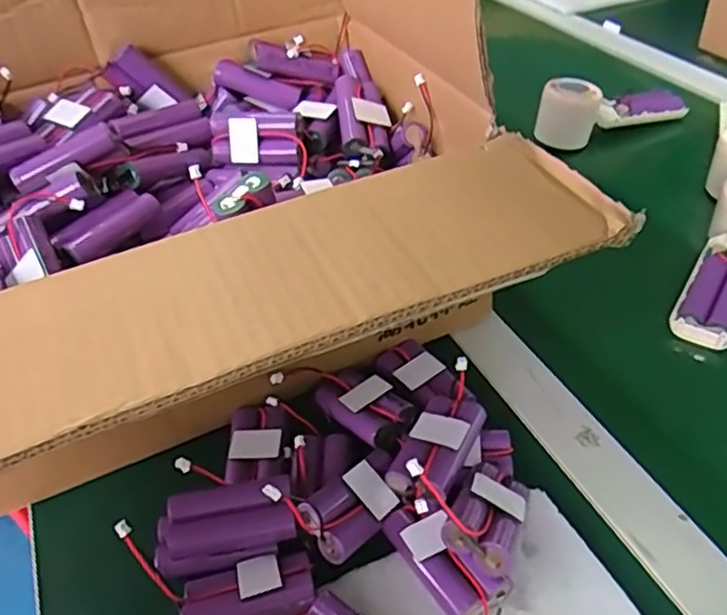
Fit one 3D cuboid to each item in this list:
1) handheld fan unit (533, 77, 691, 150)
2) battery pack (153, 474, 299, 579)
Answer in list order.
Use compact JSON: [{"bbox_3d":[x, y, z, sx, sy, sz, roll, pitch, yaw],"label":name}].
[{"bbox_3d":[0.256,-0.211,0.684,0.165,0.056,0.046,-18,44,-14],"label":"handheld fan unit"},{"bbox_3d":[-0.075,0.115,0.355,0.075,0.027,0.035,-11,43,-7],"label":"battery pack"}]

